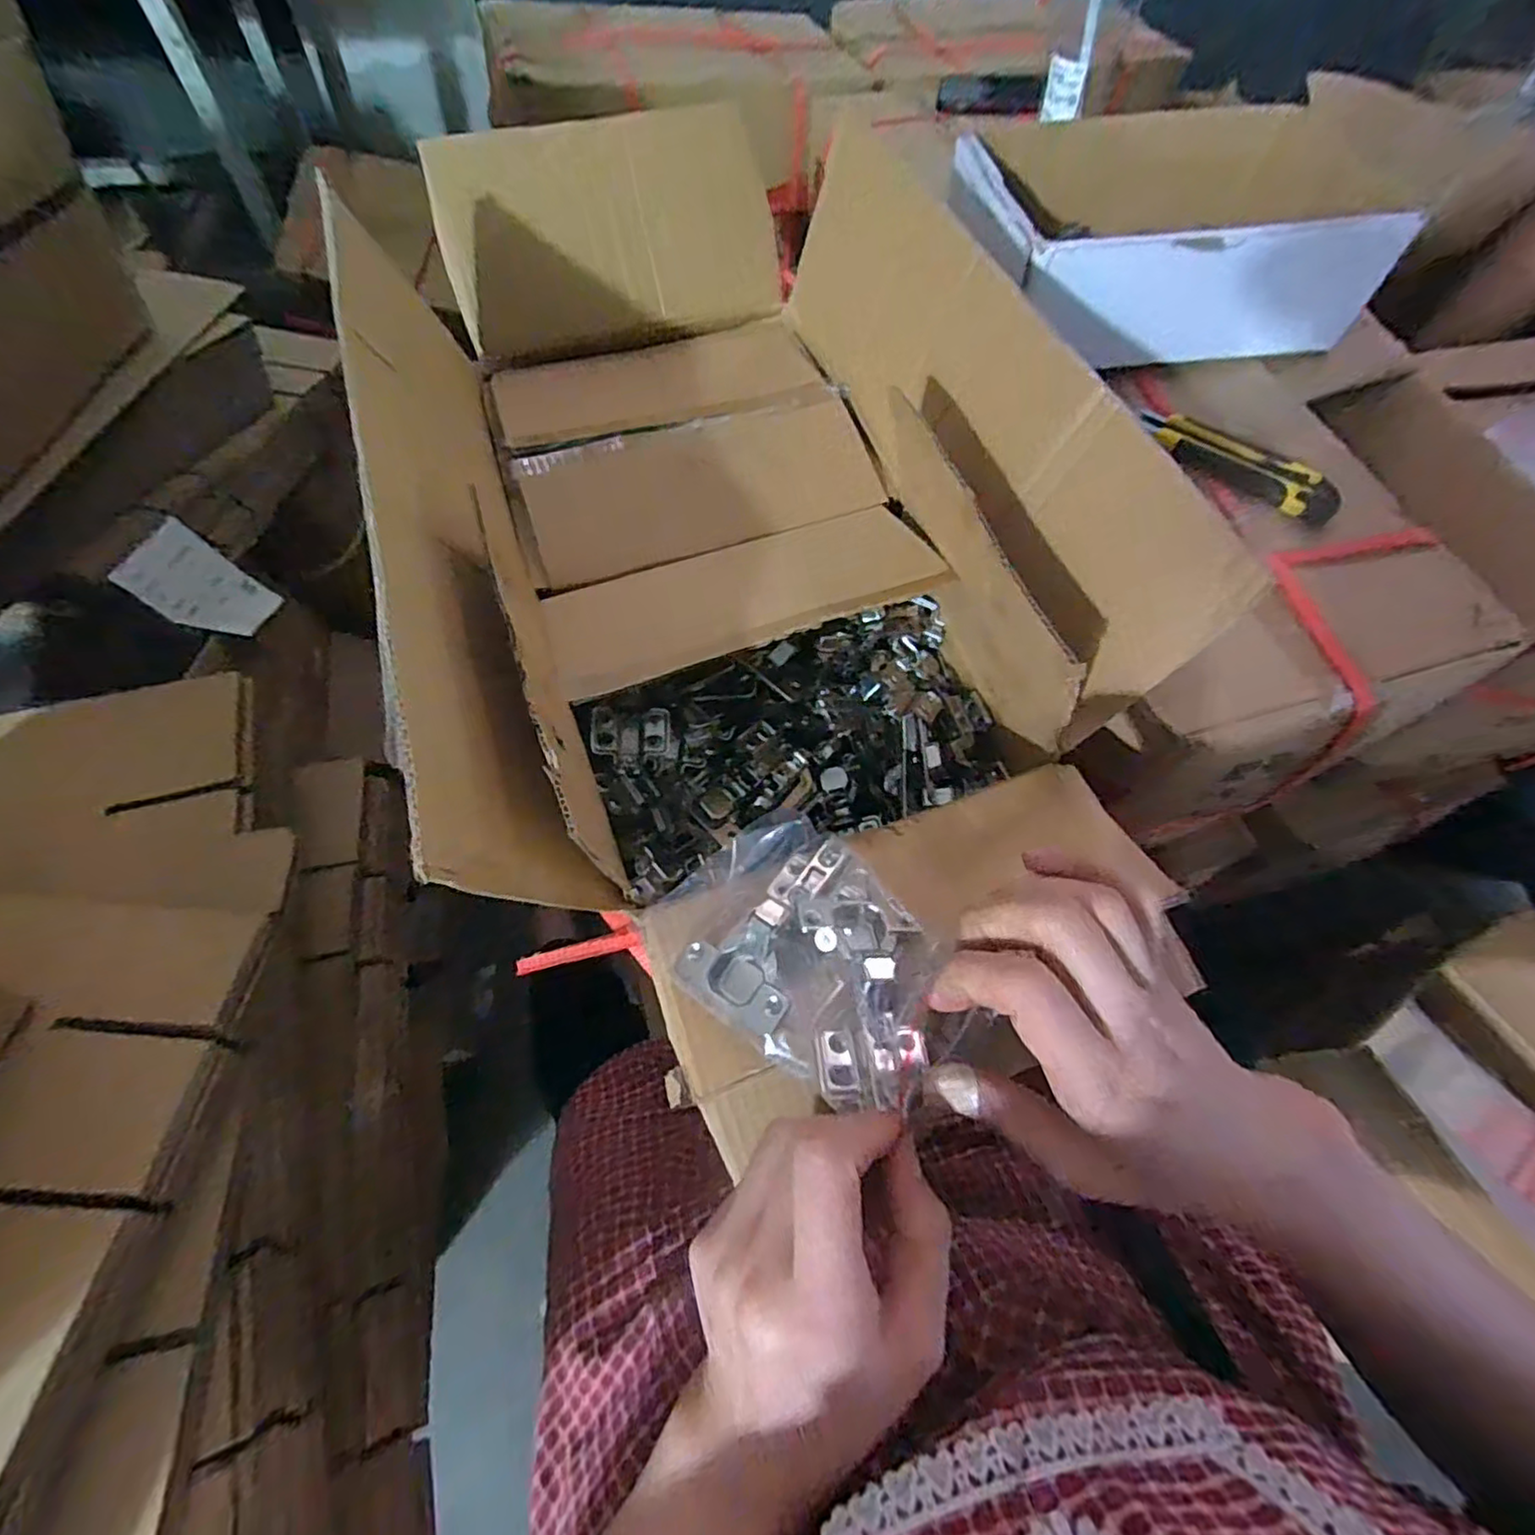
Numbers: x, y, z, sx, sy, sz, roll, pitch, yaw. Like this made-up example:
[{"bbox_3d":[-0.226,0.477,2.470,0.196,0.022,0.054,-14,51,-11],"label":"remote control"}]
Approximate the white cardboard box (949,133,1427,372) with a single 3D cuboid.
[{"bbox_3d":[0.302,-0.393,0.534,0.351,0.111,0.147,23,63,9],"label":"white cardboard box"}]

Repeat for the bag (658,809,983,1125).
[{"bbox_3d":[0.014,0.088,0.324,0.113,0.033,0.156,-30,51,-11],"label":"bag"}]

